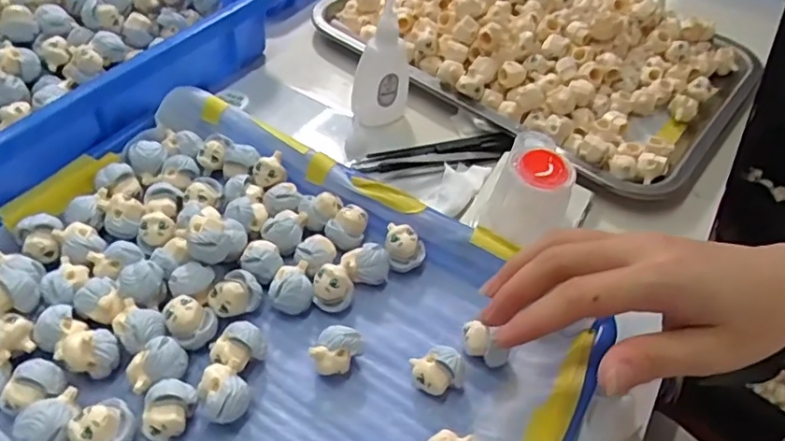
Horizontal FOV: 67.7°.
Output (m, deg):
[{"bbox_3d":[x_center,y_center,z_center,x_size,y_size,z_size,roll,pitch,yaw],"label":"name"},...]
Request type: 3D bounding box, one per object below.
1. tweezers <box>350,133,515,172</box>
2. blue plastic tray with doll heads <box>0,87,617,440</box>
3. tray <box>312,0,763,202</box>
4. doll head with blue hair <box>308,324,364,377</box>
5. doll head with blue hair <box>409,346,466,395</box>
[{"bbox_3d":[0.031,-0.051,0.436,0.118,0.012,0.025,-9,51,-13],"label":"tweezers"},{"bbox_3d":[-0.073,0.060,0.310,0.324,0.032,0.244,27,53,17],"label":"blue plastic tray with doll heads"},{"bbox_3d":[0.128,-0.175,0.525,0.352,0.058,0.253,33,54,21],"label":"tray"},{"bbox_3d":[-0.030,0.071,0.311,0.022,0.020,0.026,34,55,22],"label":"doll head with blue hair"},{"bbox_3d":[0.026,0.080,0.307,0.029,0.023,0.021,-3,50,-8],"label":"doll head with blue hair"}]

